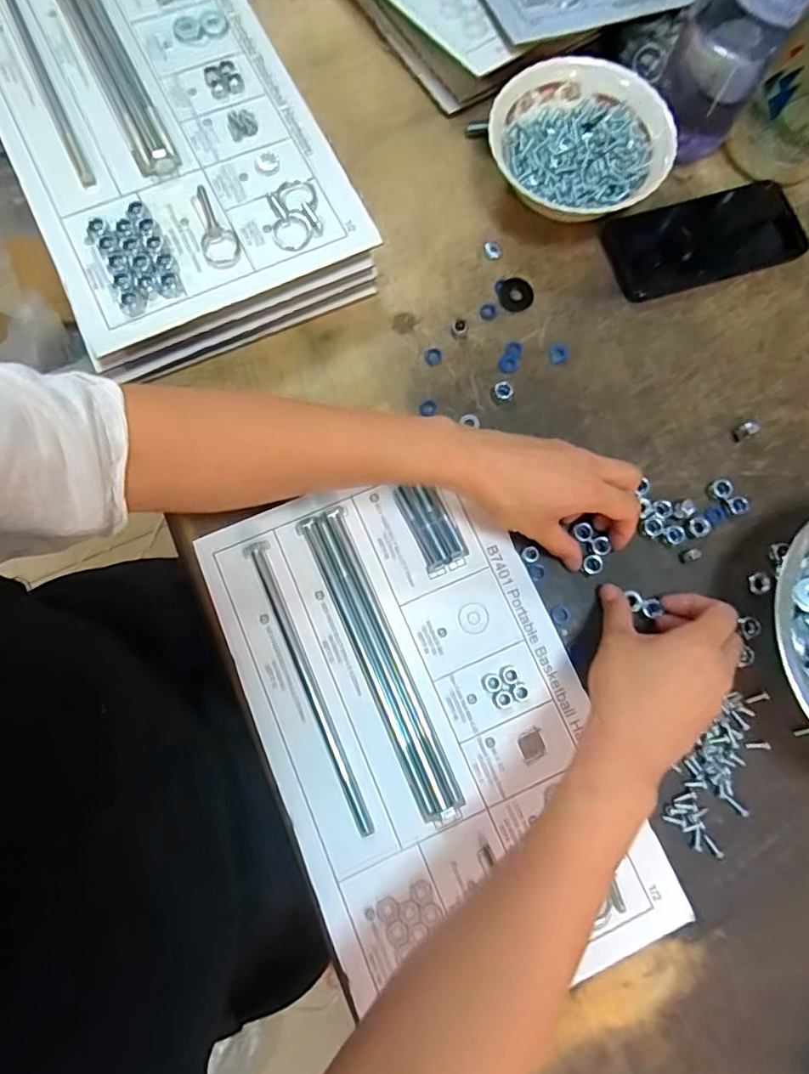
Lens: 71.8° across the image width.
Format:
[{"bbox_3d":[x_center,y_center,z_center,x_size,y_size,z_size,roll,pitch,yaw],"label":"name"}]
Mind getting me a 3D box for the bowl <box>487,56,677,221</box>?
[{"bbox_3d":[0.144,-0.324,0.472,0.129,0.063,0.139,0,78,-2],"label":"bowl"}]

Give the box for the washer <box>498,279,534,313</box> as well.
[{"bbox_3d":[0.096,-0.207,0.476,0.028,0.004,0.031,24,78,3],"label":"washer"}]

